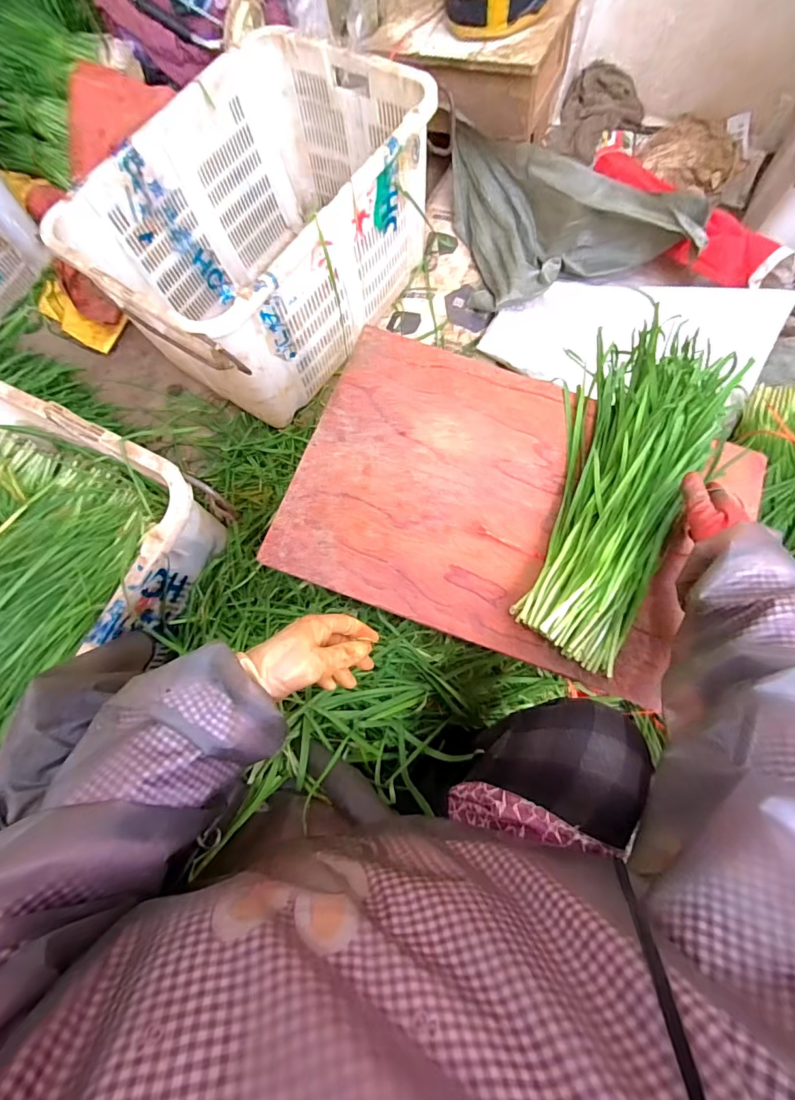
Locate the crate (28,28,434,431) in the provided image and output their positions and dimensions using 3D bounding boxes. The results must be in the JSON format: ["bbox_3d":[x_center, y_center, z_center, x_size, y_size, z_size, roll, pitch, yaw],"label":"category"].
[{"bbox_3d":[-0.267,-0.661,0.946,0.478,0.366,0.685,35,80,9],"label":"crate"}]

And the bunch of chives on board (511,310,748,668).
[{"bbox_3d":[0.287,-0.102,0.561,0.165,0.069,0.483,25,72,8],"label":"bunch of chives on board"}]

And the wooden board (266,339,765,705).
[{"bbox_3d":[0.149,-0.062,0.579,0.551,0.026,0.372,19,78,6],"label":"wooden board"}]

